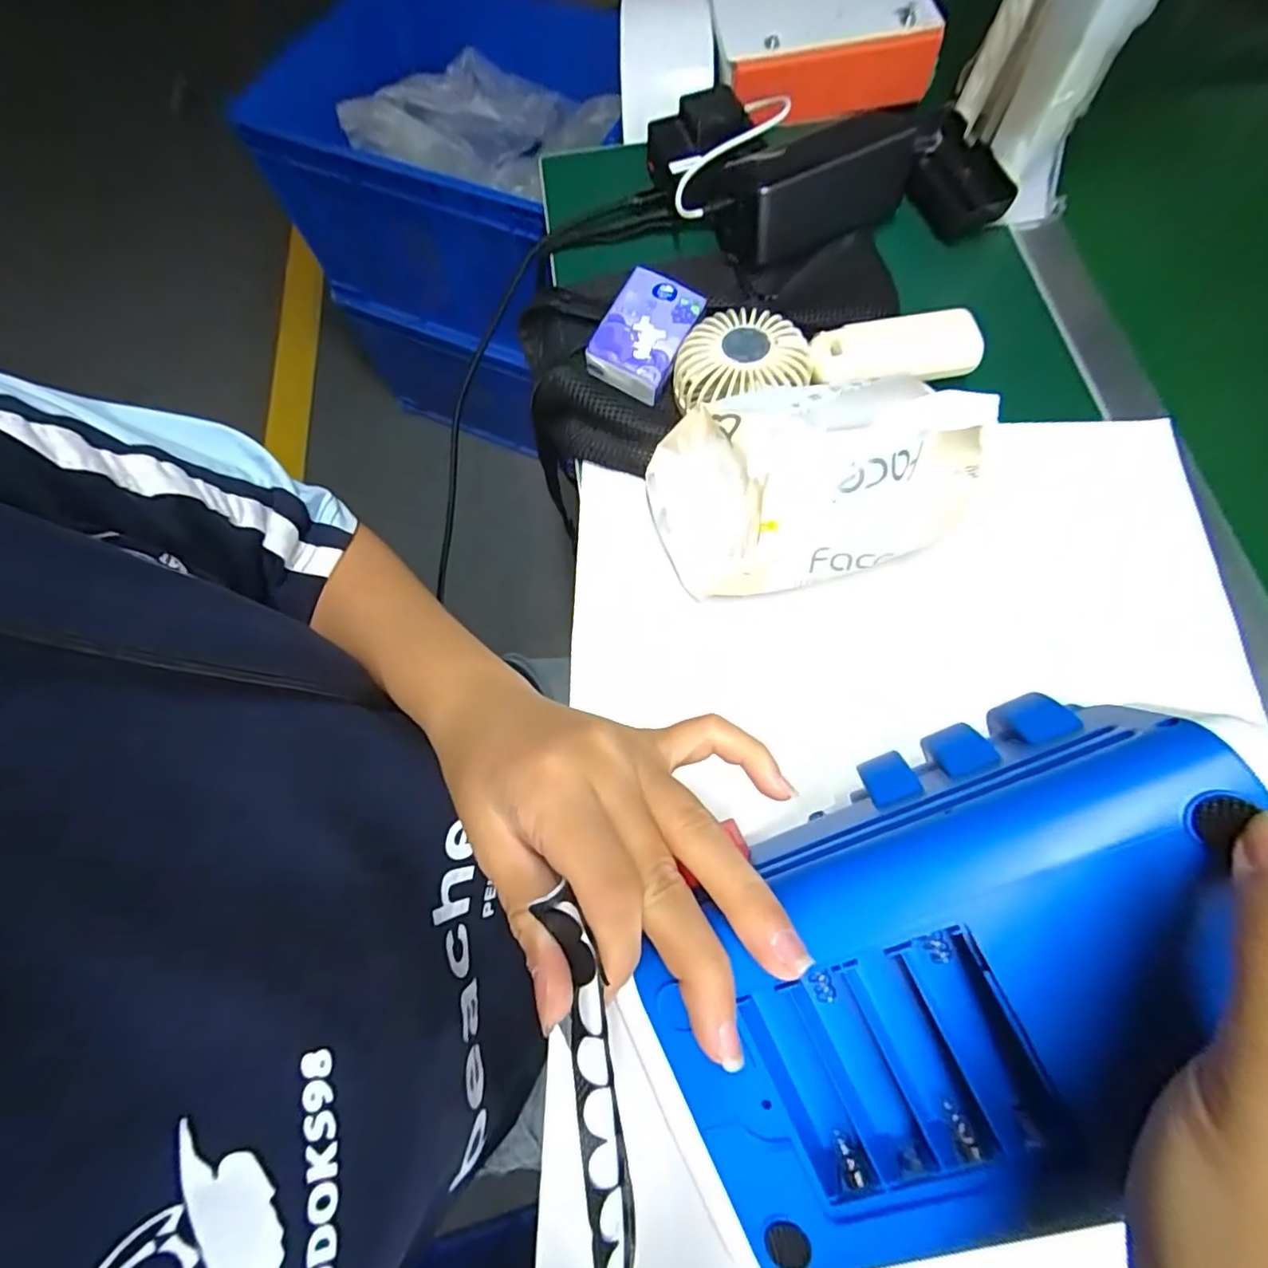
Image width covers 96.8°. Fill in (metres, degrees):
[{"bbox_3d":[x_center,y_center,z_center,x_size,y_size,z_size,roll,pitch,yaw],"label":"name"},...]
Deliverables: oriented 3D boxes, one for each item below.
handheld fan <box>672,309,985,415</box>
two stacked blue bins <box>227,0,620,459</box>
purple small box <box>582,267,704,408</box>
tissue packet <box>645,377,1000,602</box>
[{"bbox_3d":[0.128,-0.186,0.374,0.204,0.039,0.068,-10,72,-1],"label":"handheld fan"},{"bbox_3d":[-0.288,-0.734,1.067,0.512,0.536,0.453,18,73,7],"label":"two stacked blue bins"},{"bbox_3d":[0.006,-0.201,0.379,0.052,0.023,0.077,25,74,9],"label":"purple small box"},{"bbox_3d":[0.095,-0.084,0.305,0.173,0.087,0.127,7,72,4],"label":"tissue packet"}]

